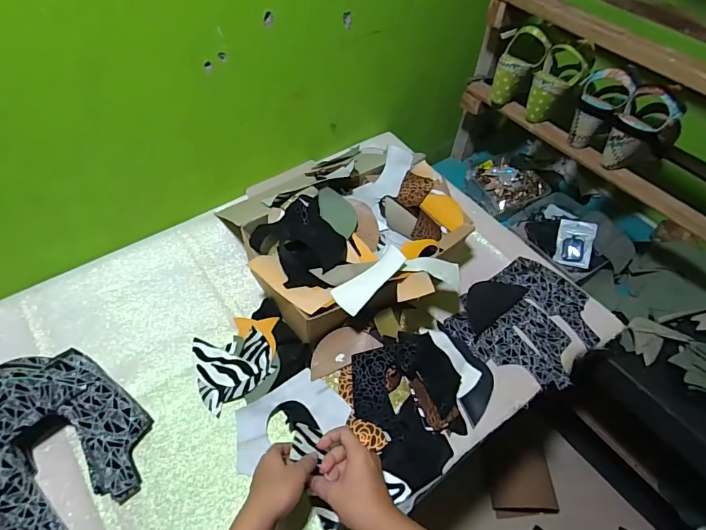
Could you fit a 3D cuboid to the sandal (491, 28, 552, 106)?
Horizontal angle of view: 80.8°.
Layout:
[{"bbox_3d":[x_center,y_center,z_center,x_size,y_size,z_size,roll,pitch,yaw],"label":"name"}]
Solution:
[{"bbox_3d":[0.314,-0.395,0.825,0.055,0.148,0.085,-15,53,-42],"label":"sandal"}]

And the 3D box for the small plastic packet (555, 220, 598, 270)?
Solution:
[{"bbox_3d":[0.473,-0.047,0.884,0.069,0.008,0.098,12,83,28],"label":"small plastic packet"}]

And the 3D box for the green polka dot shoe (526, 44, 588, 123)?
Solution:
[{"bbox_3d":[0.388,-0.343,0.796,0.082,0.130,0.069,28,56,16],"label":"green polka dot shoe"}]

